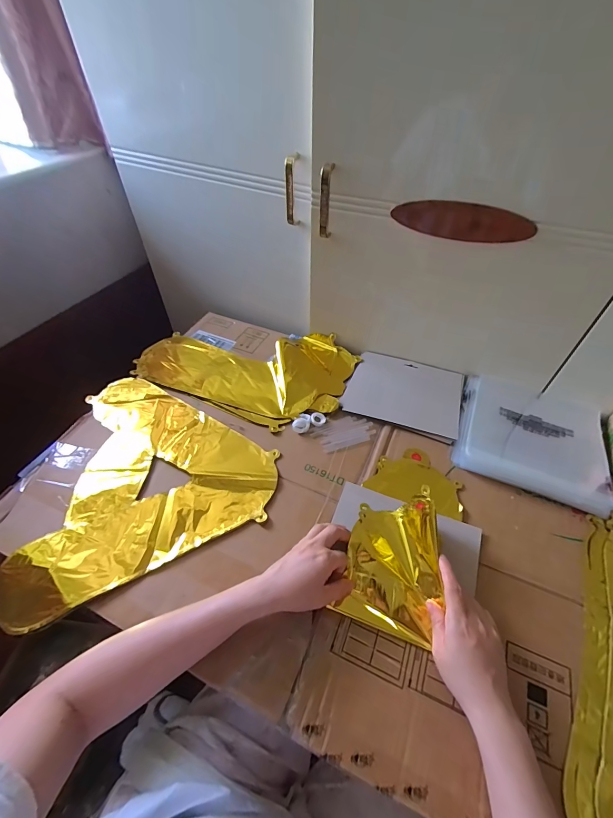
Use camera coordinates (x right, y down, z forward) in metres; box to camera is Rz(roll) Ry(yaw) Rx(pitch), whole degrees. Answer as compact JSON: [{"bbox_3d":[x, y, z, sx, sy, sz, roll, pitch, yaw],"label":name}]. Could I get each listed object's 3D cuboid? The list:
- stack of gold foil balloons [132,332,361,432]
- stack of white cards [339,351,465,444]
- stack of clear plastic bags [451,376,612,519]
[{"bbox_3d":[-0.115,-0.101,0.680,0.391,0.024,0.247,21,52,16],"label":"stack of gold foil balloons"},{"bbox_3d":[0.178,-0.031,0.634,0.200,0.015,0.158,16,51,13],"label":"stack of white cards"},{"bbox_3d":[0.370,0.041,0.574,0.227,0.021,0.217,20,52,15],"label":"stack of clear plastic bags"}]

